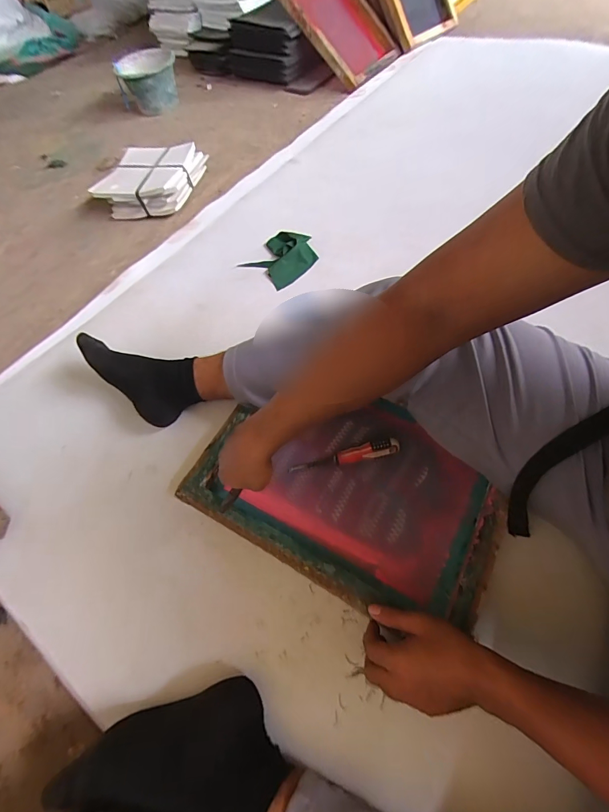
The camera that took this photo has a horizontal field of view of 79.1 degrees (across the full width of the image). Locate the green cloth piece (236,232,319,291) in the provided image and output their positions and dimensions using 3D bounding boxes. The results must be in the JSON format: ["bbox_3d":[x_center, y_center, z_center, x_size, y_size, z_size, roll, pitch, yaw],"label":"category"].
[{"bbox_3d":[-0.052,-0.367,0.898,0.164,0.035,0.143,-40,64,-18],"label":"green cloth piece"}]

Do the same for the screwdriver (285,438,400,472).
[{"bbox_3d":[0.066,0.083,0.624,0.183,0.029,0.035,-15,58,11],"label":"screwdriver"}]

